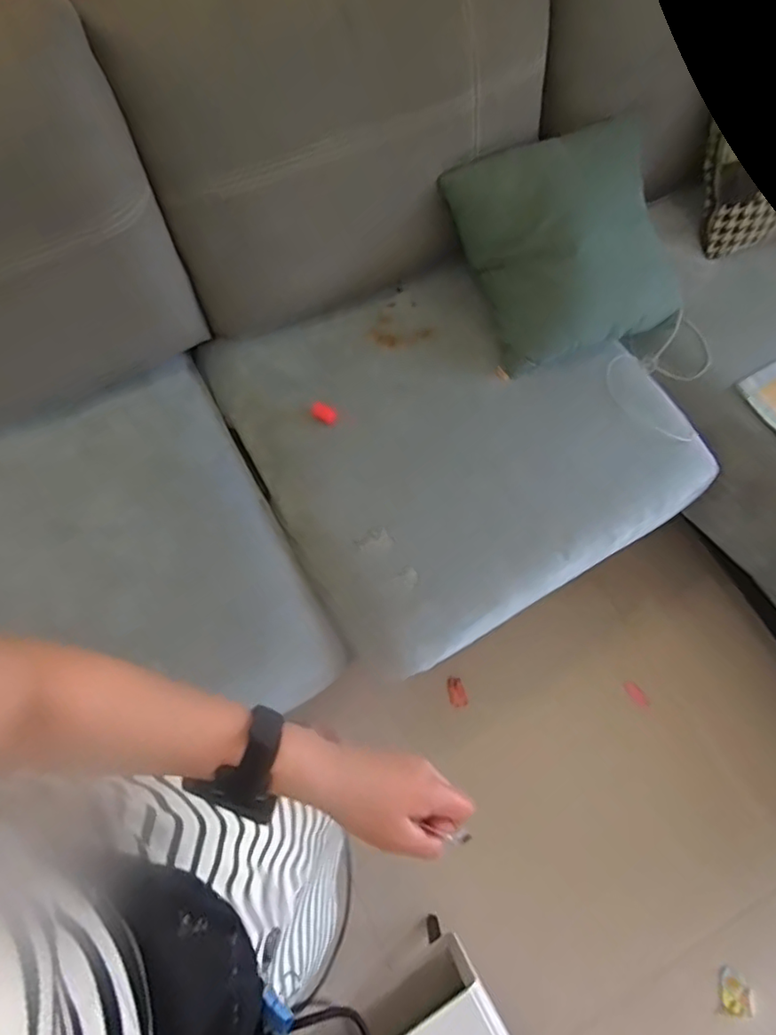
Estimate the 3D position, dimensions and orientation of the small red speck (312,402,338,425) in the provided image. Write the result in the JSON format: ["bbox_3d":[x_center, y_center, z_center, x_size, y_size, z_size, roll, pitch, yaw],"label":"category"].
[{"bbox_3d":[-0.112,-0.183,1.042,0.050,0.010,0.028,28,70,8],"label":"small red speck"}]

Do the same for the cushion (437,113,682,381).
[{"bbox_3d":[0.335,-0.492,1.074,0.399,0.083,0.377,-24,102,-8],"label":"cushion"}]

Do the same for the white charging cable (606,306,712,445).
[{"bbox_3d":[0.520,-0.279,1.138,0.187,0.055,0.291,21,69,5],"label":"white charging cable"}]

